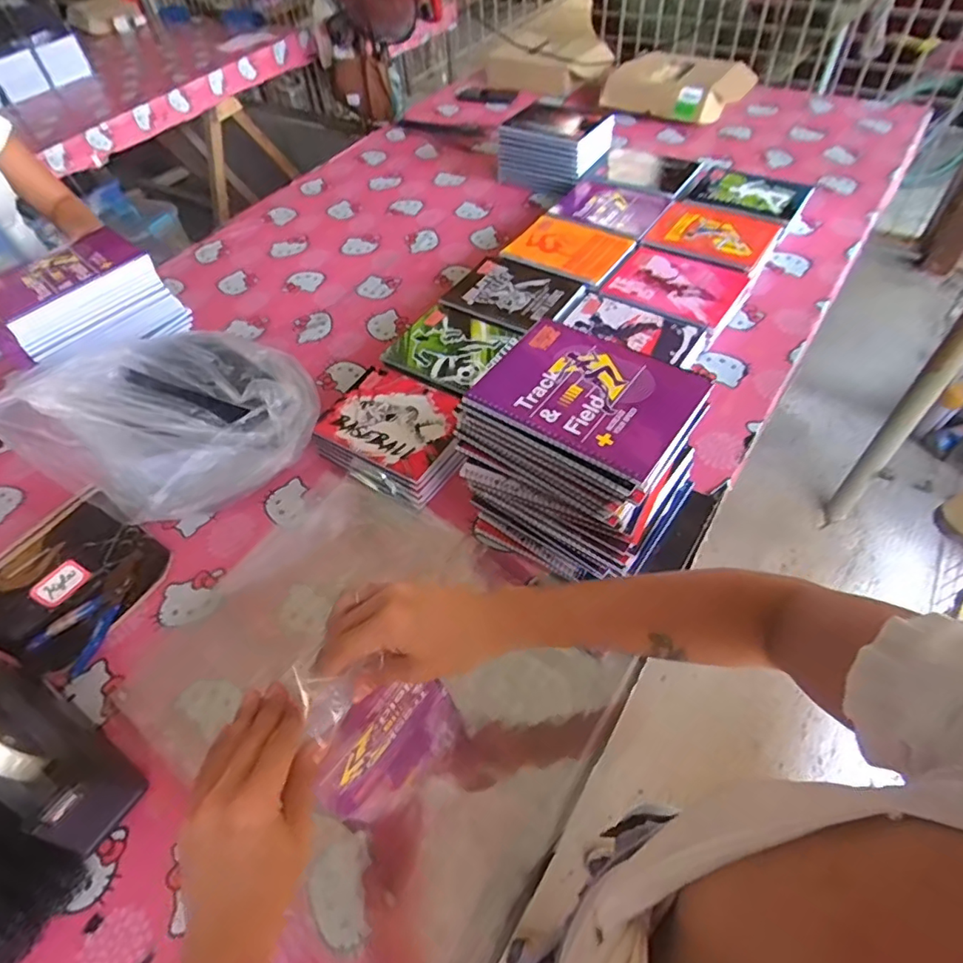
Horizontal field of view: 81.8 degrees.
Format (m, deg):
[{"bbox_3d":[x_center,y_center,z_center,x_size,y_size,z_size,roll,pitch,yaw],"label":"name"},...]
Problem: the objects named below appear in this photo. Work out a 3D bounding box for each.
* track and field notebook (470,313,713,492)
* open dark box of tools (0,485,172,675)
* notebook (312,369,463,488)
[{"bbox_3d":[0.106,-0.091,0.542,0.187,0.019,0.148,29,60,21],"label":"track and field notebook"},{"bbox_3d":[-0.485,0.124,0.656,0.093,0.117,0.197,25,59,22],"label":"open dark box of tools"},{"bbox_3d":[-0.125,-0.089,0.791,0.194,0.011,0.154,25,59,22],"label":"notebook"}]

